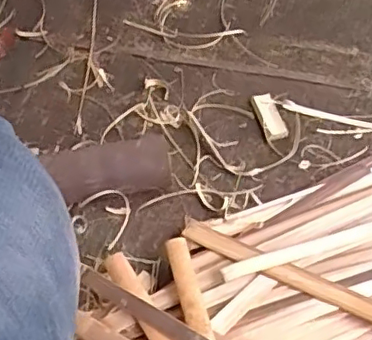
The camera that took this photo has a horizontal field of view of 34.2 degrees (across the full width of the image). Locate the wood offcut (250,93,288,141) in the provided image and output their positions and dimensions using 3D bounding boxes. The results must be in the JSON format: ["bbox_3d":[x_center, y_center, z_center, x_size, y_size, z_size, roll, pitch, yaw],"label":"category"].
[{"bbox_3d":[0.110,-0.070,0.800,0.030,0.011,0.068,-18,69,-10],"label":"wood offcut"}]

